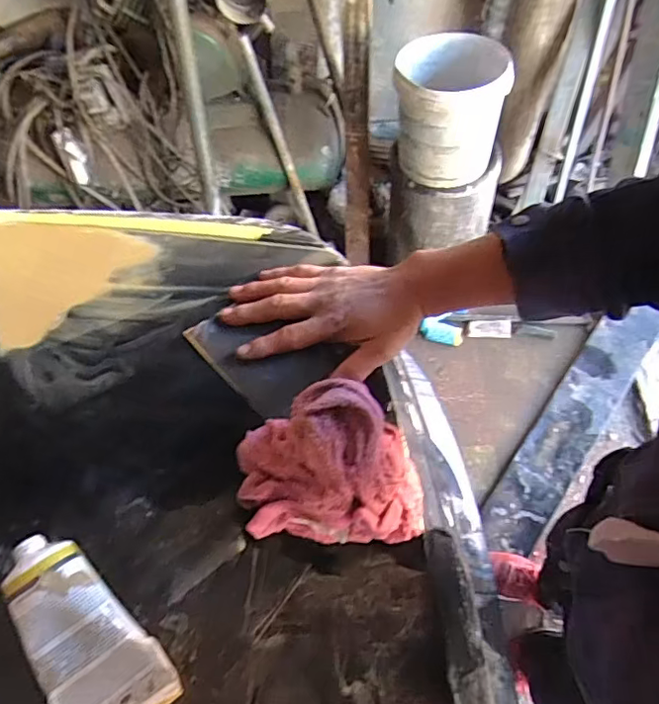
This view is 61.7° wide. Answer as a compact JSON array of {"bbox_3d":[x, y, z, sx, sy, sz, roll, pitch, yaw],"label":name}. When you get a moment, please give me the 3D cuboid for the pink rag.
[{"bbox_3d":[0.004,0.087,0.437,0.152,0.100,0.111,-1,60,-5],"label":"pink rag"}]

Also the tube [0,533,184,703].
[{"bbox_3d":[-0.179,0.203,0.388,0.077,0.046,0.153,-39,70,-23],"label":"tube"}]

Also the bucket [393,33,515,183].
[{"bbox_3d":[0.286,-0.582,1.342,0.253,0.274,0.251,-2,61,4],"label":"bucket"}]

